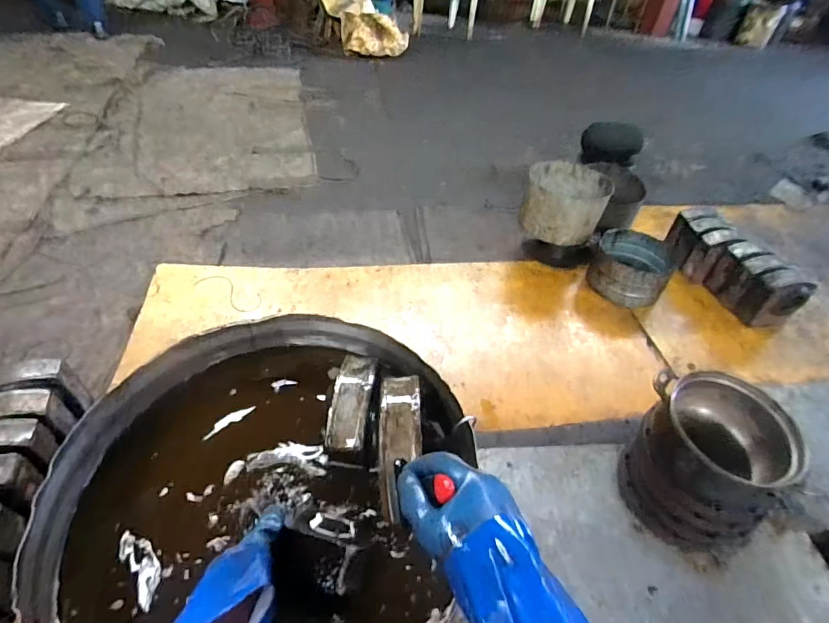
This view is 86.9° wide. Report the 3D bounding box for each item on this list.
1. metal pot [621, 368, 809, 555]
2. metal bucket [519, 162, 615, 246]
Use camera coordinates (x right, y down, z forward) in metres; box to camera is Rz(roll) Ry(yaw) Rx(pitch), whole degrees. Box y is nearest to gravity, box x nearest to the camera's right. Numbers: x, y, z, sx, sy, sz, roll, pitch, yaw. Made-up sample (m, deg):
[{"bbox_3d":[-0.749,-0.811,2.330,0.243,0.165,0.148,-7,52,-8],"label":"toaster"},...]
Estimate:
[{"bbox_3d":[0.613,0.316,0.934,0.249,0.275,0.281,-15,49,-19],"label":"metal pot"},{"bbox_3d":[0.568,-0.409,1.664,0.308,0.180,0.341,14,46,8],"label":"metal bucket"}]

